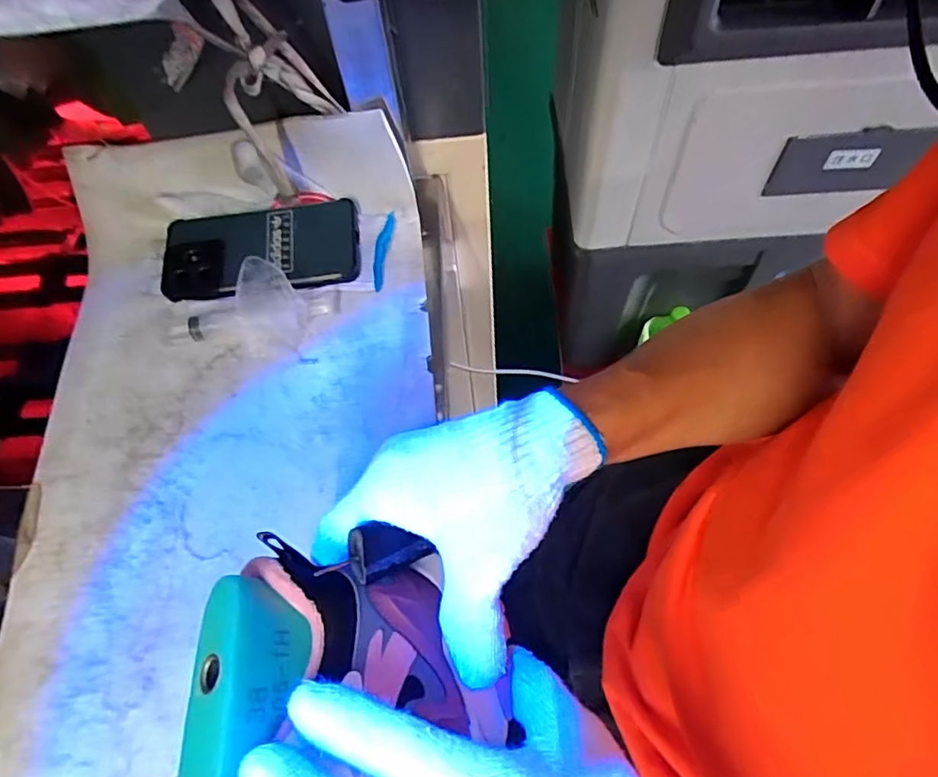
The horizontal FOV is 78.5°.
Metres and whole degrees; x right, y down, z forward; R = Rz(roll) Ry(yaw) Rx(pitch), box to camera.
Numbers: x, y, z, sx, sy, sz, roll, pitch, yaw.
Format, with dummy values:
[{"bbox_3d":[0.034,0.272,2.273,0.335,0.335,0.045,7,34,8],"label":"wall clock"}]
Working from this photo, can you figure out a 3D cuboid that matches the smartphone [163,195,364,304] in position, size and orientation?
[{"bbox_3d":[-0.177,-0.120,0.489,0.163,0.012,0.082,-7,71,1],"label":"smartphone"}]

